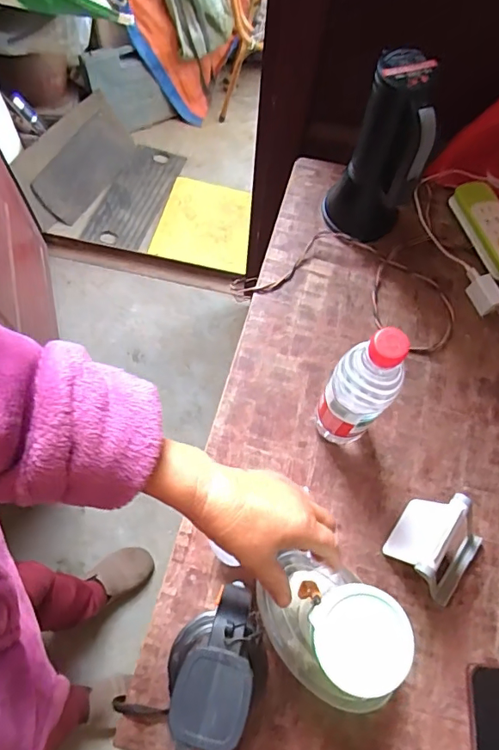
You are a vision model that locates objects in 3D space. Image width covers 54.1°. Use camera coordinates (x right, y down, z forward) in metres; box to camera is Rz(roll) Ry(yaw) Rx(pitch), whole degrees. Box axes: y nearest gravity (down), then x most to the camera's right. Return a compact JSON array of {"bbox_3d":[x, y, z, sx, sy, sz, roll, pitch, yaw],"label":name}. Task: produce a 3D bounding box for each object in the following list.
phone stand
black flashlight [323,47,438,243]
[{"bbox_3d":[0.209,0.179,0.519,0.091,0.086,0.095,34,71,11],"label":"phone stand"},{"bbox_3d":[0.158,-0.259,0.604,0.101,0.247,0.075,19,69,5],"label":"black flashlight"}]

